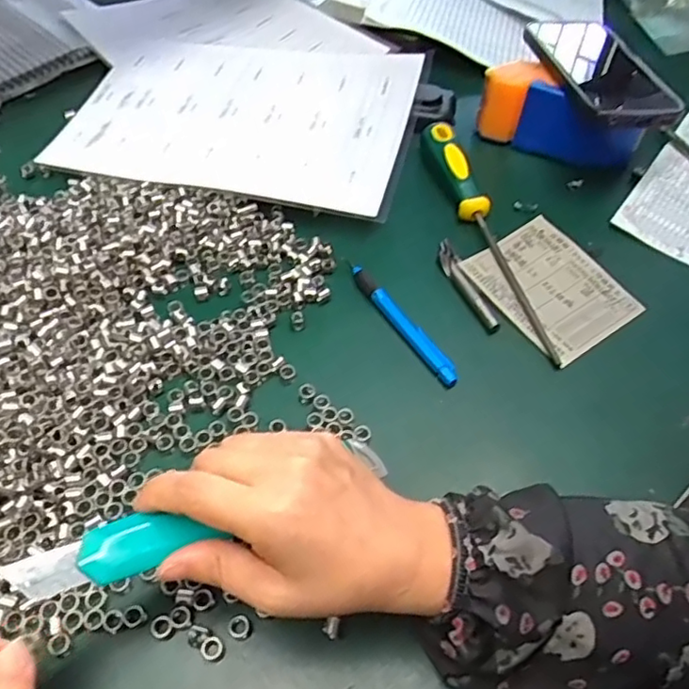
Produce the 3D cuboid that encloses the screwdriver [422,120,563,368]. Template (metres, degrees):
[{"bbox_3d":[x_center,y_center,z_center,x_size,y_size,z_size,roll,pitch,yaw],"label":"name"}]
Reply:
[{"bbox_3d":[0.111,-0.092,0.476,0.021,0.025,0.242,-13,55,-9],"label":"screwdriver"}]

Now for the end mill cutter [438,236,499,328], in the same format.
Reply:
[{"bbox_3d":[0.088,-0.046,0.458,0.013,0.006,0.086,-16,56,-11],"label":"end mill cutter"}]

